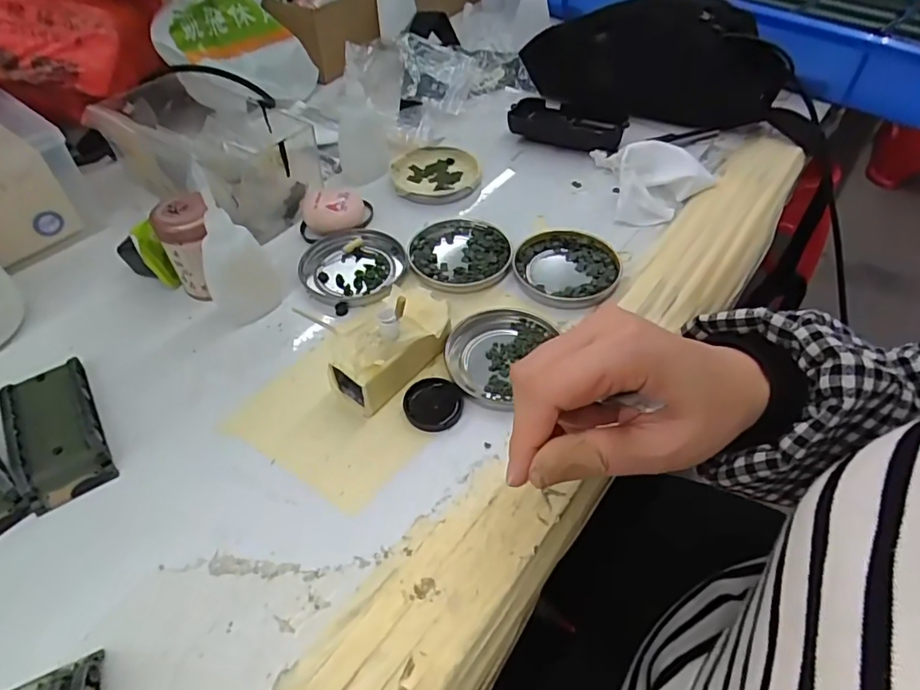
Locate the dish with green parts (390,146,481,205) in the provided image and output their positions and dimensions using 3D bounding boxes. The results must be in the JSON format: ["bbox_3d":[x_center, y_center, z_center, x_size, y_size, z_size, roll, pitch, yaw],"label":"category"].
[{"bbox_3d":[-0.022,-0.155,0.507,0.077,0.014,0.075,0,49,1],"label":"dish with green parts"}]

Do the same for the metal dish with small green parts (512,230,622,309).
[{"bbox_3d":[0.080,-0.058,0.420,0.076,0.007,0.075,0,49,1],"label":"metal dish with small green parts"}]

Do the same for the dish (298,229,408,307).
[{"bbox_3d":[-0.084,-0.060,0.426,0.075,0.007,0.079,0,49,1],"label":"dish"}]

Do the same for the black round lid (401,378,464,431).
[{"bbox_3d":[-0.017,0.036,0.344,0.035,0.006,0.035,0,49,1],"label":"black round lid"}]

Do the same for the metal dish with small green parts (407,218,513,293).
[{"bbox_3d":[-0.001,-0.072,0.433,0.076,0.008,0.080,0,49,1],"label":"metal dish with small green parts"}]

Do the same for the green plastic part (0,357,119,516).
[{"bbox_3d":[-0.238,0.048,0.329,0.044,0.016,0.095,-29,55,-22],"label":"green plastic part"}]

